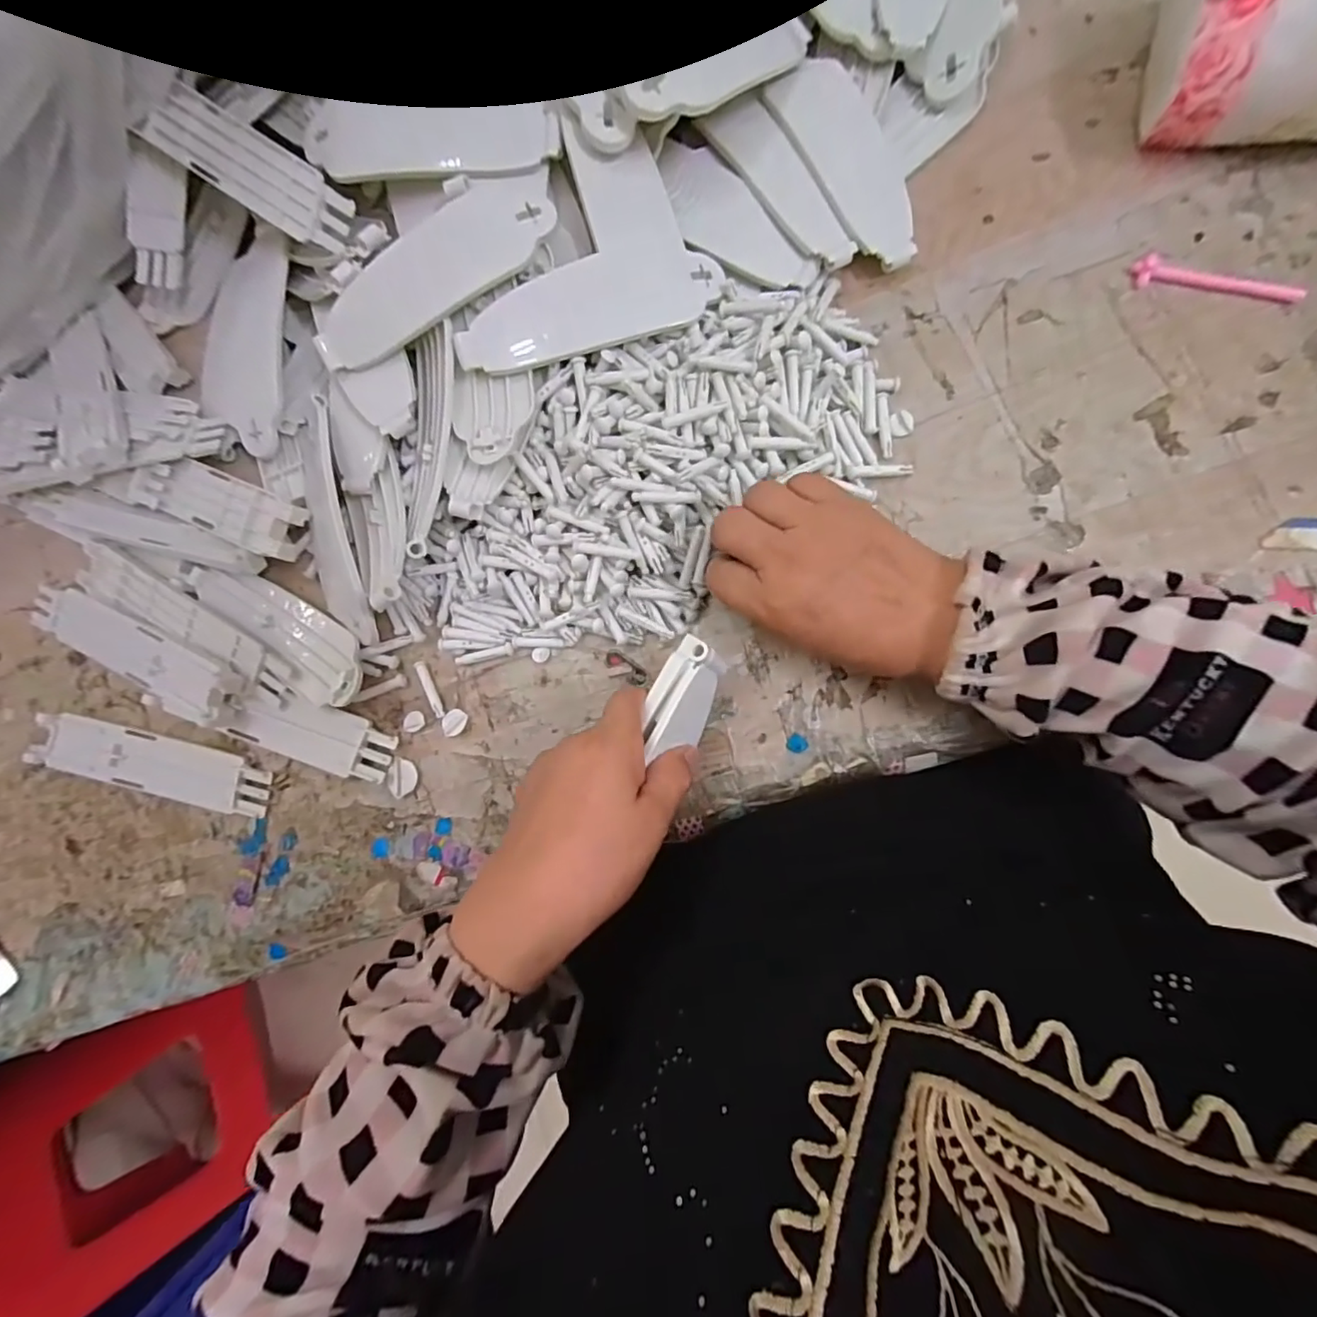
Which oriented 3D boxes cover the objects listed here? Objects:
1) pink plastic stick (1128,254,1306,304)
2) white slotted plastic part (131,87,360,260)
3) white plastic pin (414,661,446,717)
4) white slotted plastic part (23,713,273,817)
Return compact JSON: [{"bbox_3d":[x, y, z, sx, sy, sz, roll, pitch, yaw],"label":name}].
[{"bbox_3d":[0.311,-0.211,0.317,0.084,0.006,0.016,13,87,9],"label":"pink plastic stick"},{"bbox_3d":[-0.250,-0.299,0.346,0.151,0.008,0.040,35,109,8],"label":"white slotted plastic part"},{"bbox_3d":[-0.148,0.020,0.366,0.008,0.004,0.039,-28,82,5],"label":"white plastic pin"},{"bbox_3d":[-0.346,0.072,0.386,0.184,0.012,0.039,10,86,9],"label":"white slotted plastic part"}]

